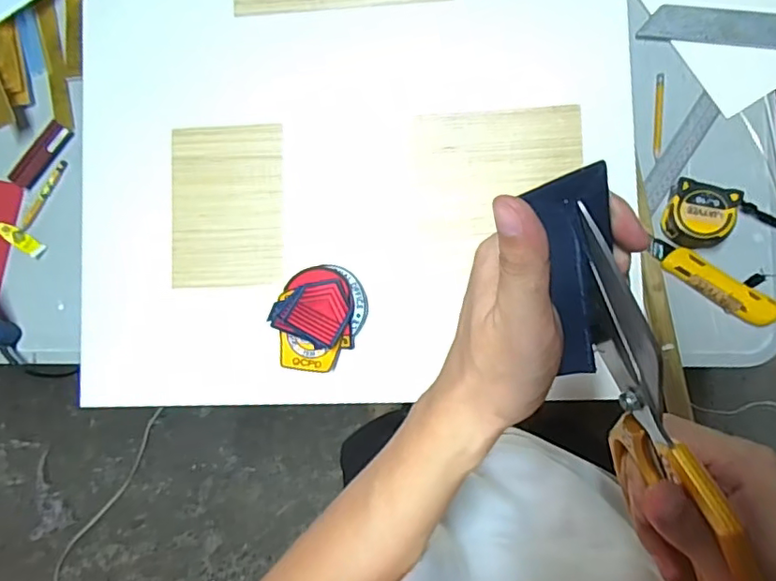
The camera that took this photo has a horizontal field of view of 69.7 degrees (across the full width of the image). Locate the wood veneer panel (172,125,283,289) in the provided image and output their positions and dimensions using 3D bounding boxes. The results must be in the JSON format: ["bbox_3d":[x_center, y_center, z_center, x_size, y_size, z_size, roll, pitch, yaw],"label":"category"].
[{"bbox_3d":[-0.196,-0.103,0.681,0.135,0.008,0.193,0,92,3],"label":"wood veneer panel"}]

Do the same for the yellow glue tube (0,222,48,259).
[{"bbox_3d":[-0.467,-0.068,0.696,0.082,0.009,0.020,31,91,6],"label":"yellow glue tube"}]

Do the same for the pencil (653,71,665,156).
[{"bbox_3d":[0.308,-0.199,0.633,0.012,0.005,0.094,1,87,6],"label":"pencil"}]

